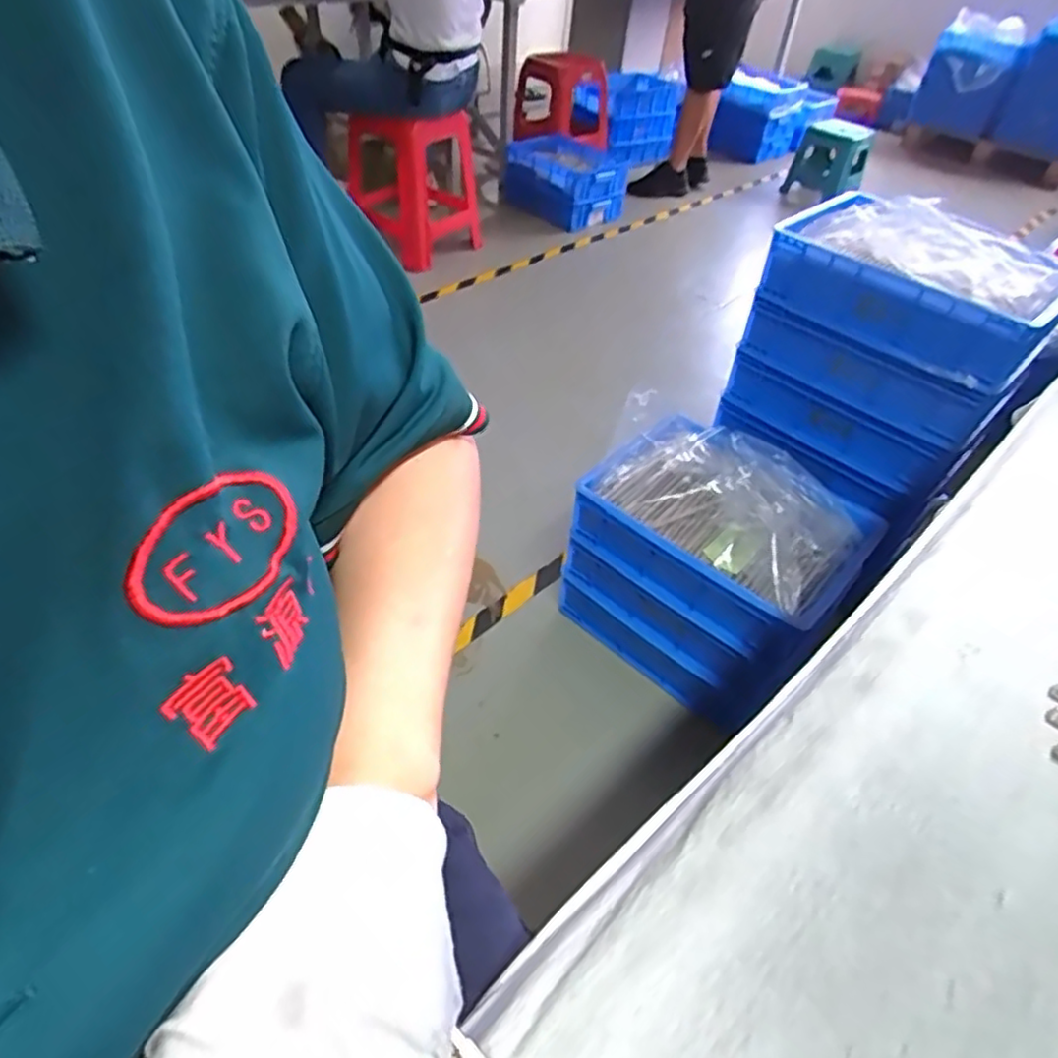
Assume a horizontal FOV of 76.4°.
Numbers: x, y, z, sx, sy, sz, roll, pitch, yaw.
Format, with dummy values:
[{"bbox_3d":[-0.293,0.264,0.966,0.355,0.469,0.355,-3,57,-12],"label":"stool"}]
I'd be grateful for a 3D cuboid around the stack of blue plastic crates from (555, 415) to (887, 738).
[{"bbox_3d":[0.299,0.058,1.119,0.384,0.339,0.280,37,52,28],"label":"stack of blue plastic crates"}]

